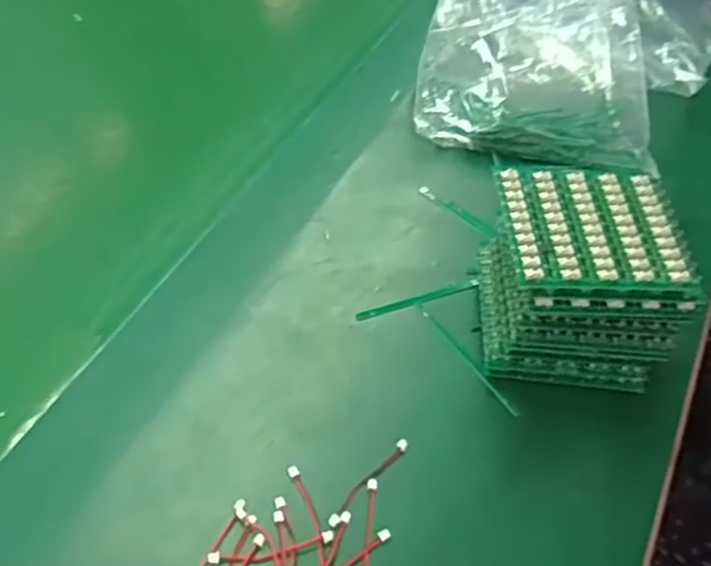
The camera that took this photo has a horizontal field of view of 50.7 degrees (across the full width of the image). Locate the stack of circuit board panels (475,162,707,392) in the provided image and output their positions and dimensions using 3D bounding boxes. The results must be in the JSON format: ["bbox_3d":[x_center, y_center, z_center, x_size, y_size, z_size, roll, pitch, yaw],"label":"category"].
[{"bbox_3d":[0.119,-0.001,0.405,0.097,0.090,0.083,3,51,-3],"label":"stack of circuit board panels"}]

